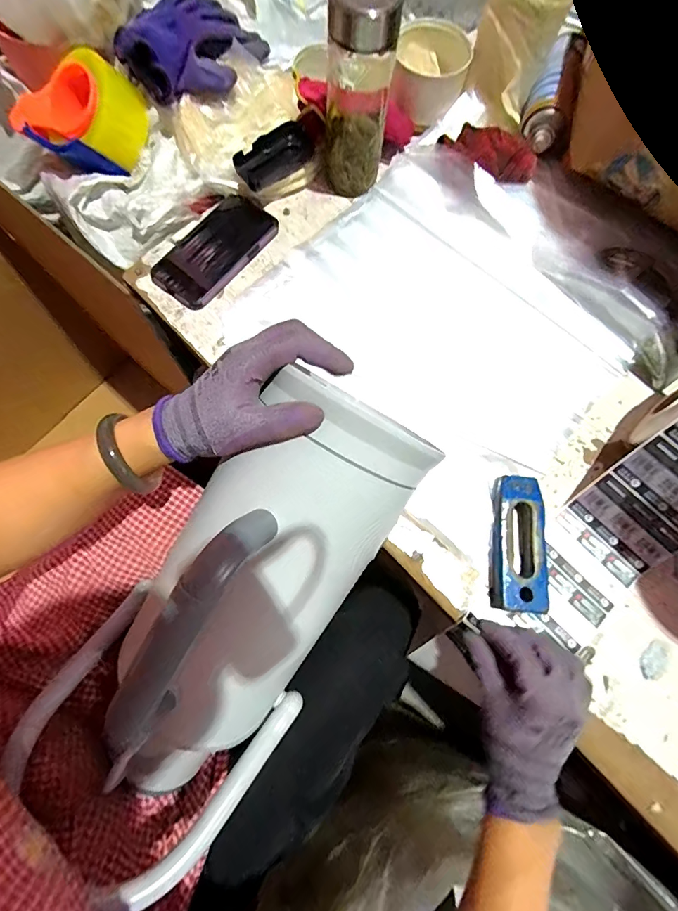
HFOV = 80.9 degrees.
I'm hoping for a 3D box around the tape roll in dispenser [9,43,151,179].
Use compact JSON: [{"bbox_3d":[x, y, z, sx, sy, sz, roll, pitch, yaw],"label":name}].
[{"bbox_3d":[-0.340,-0.425,0.497,0.183,0.080,0.095,5,74,1],"label":"tape roll in dispenser"}]

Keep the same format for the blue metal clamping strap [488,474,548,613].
[{"bbox_3d":[0.187,0.091,0.420,0.051,0.023,0.135,5,77,0],"label":"blue metal clamping strap"}]

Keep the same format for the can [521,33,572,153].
[{"bbox_3d":[0.290,-0.495,0.539,0.050,0.043,0.163,22,76,6],"label":"can"}]

